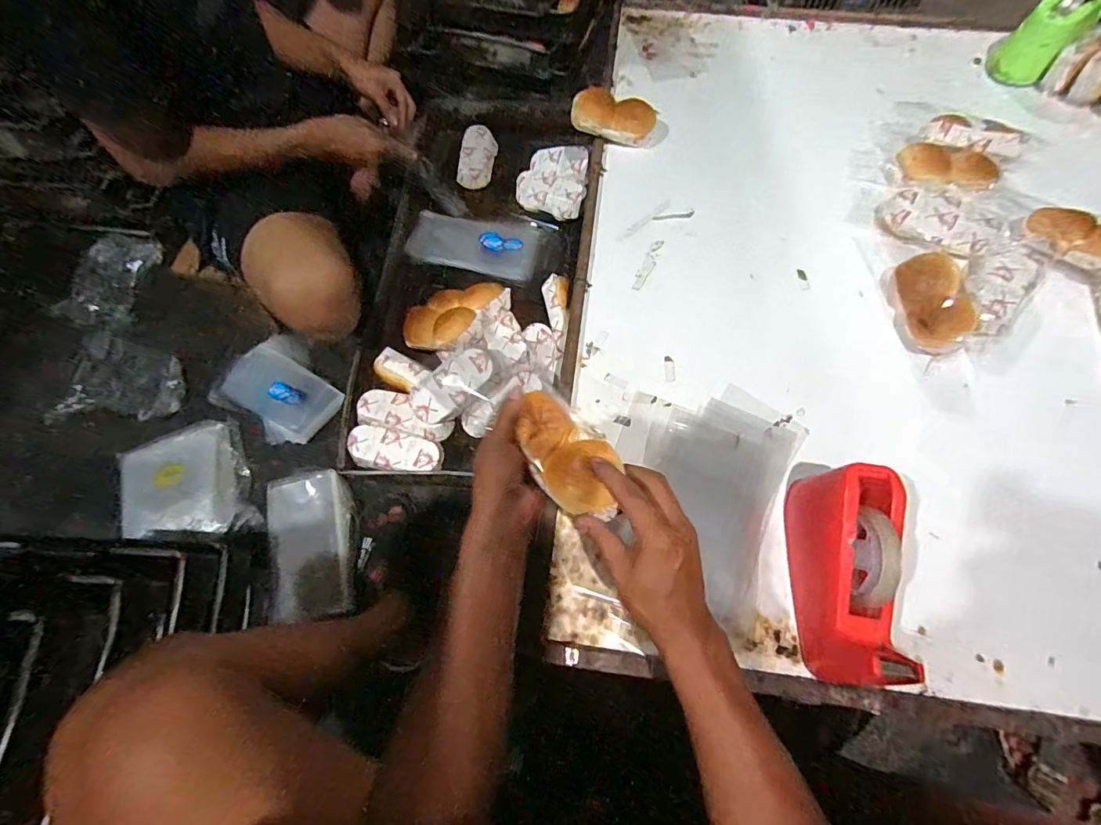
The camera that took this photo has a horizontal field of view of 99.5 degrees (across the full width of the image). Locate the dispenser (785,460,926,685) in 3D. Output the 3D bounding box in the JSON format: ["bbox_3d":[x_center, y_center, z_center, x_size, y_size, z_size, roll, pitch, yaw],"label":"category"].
[{"bbox_3d":[0.296,0.152,0.463,0.076,0.103,0.210,7,66,4],"label":"dispenser"}]

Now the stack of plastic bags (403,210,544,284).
[{"bbox_3d":[-0.141,-0.324,0.890,0.237,0.021,0.126,10,70,-5],"label":"stack of plastic bags"}]

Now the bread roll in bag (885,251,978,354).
[{"bbox_3d":[0.508,-0.146,0.622,0.067,0.064,0.146,0,65,1],"label":"bread roll in bag"}]

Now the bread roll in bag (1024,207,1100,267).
[{"bbox_3d":[0.726,-0.238,0.636,0.069,0.045,0.134,-39,70,-15],"label":"bread roll in bag"}]

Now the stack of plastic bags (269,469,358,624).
[{"bbox_3d":[-0.383,0.203,0.757,0.135,0.028,0.244,-18,66,-7],"label":"stack of plastic bags"}]

